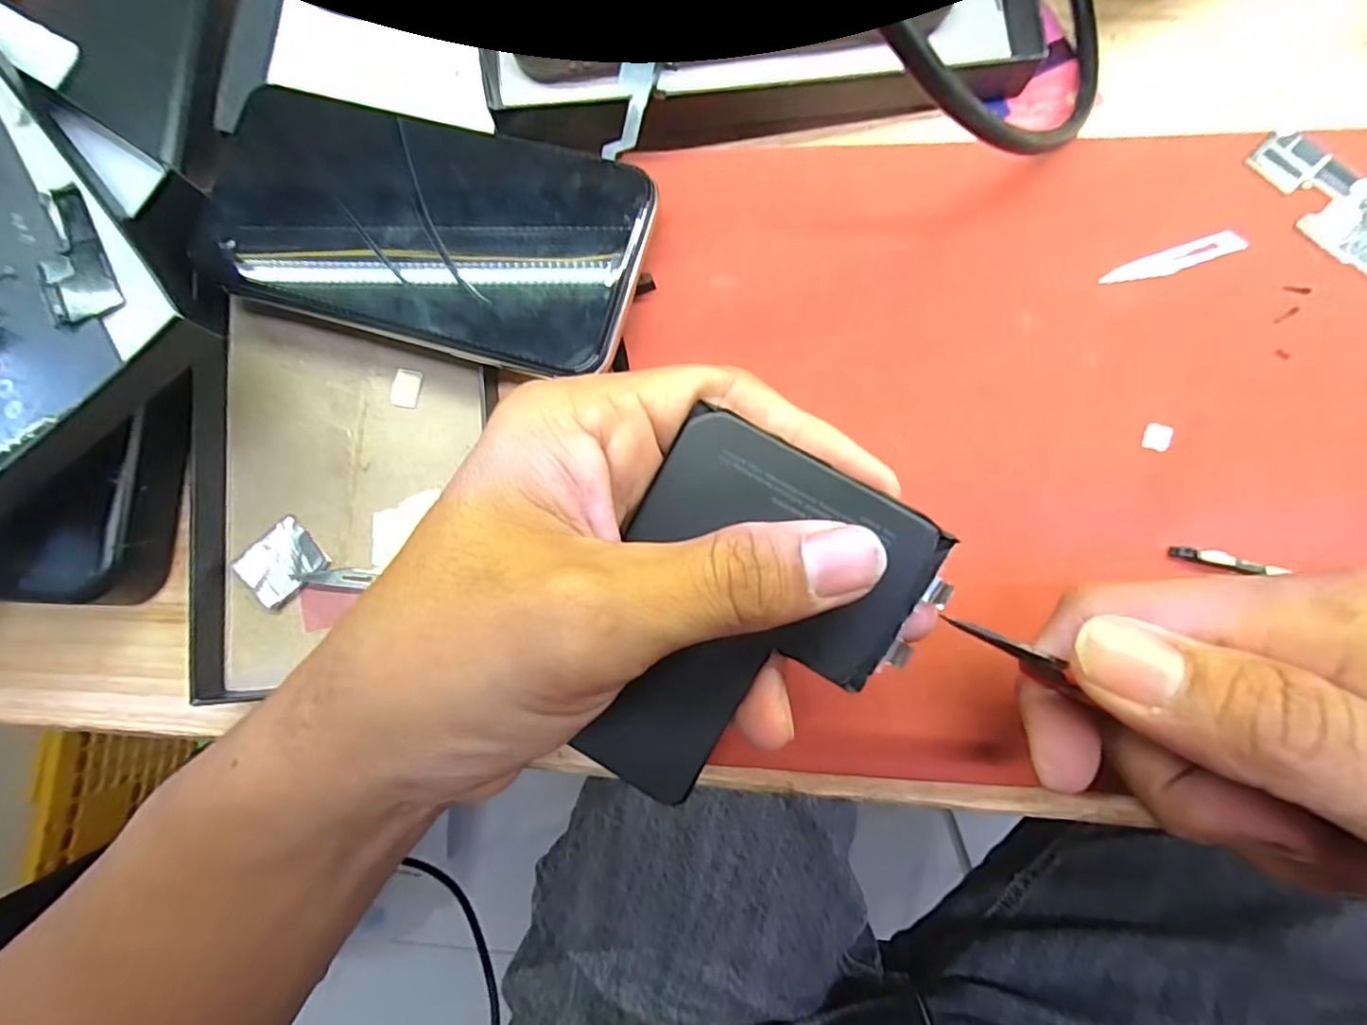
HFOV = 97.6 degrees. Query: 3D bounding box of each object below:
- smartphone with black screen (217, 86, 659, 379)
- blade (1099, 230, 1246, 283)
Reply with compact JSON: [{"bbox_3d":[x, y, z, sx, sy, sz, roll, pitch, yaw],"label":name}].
[{"bbox_3d":[-0.079,-0.087,0.183,0.133,0.009,0.067,16,86,4],"label":"smartphone with black screen"},{"bbox_3d":[0.147,-0.076,0.178,0.041,0.004,0.007,-18,82,3],"label":"blade"}]

